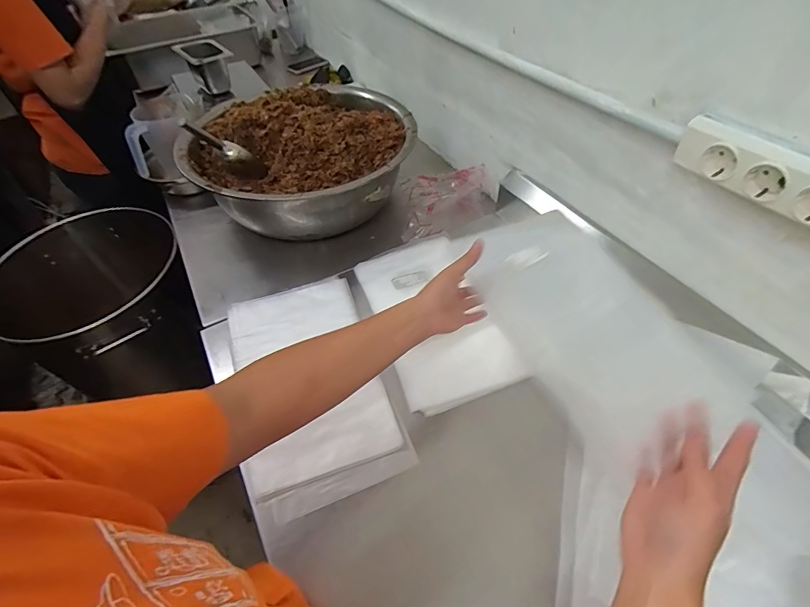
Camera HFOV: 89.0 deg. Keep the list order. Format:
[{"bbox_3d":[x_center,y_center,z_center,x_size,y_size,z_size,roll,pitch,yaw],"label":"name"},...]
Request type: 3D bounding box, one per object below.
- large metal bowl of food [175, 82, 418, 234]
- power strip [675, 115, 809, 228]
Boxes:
[{"bbox_3d":[-0.222,-0.325,0.935,0.471,0.158,0.454,-2,50,3],"label":"large metal bowl of food"},{"bbox_3d":[0.409,-0.131,0.437,0.038,0.061,0.239,-28,54,-18],"label":"power strip"}]

